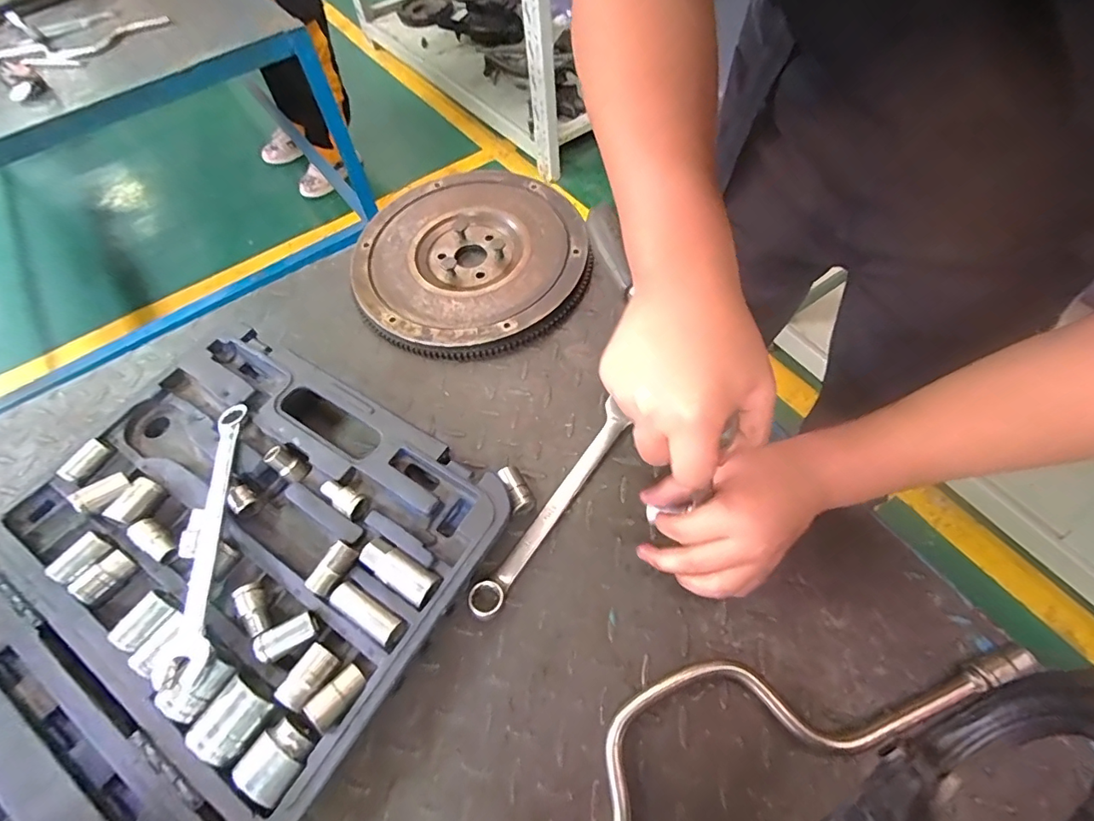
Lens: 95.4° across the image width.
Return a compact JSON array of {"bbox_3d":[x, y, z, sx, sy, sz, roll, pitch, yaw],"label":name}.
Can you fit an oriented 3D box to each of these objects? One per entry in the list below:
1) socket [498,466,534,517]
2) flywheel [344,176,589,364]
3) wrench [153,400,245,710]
[{"bbox_3d":[-0.029,0.068,0.439,0.020,0.021,0.046,-27,61,-11],"label":"socket"},{"bbox_3d":[-0.088,-0.175,0.582,0.261,0.037,0.269,-13,59,-3],"label":"flywheel"},{"bbox_3d":[-0.266,0.093,0.399,0.034,0.015,0.229,-9,59,-2],"label":"wrench"}]

